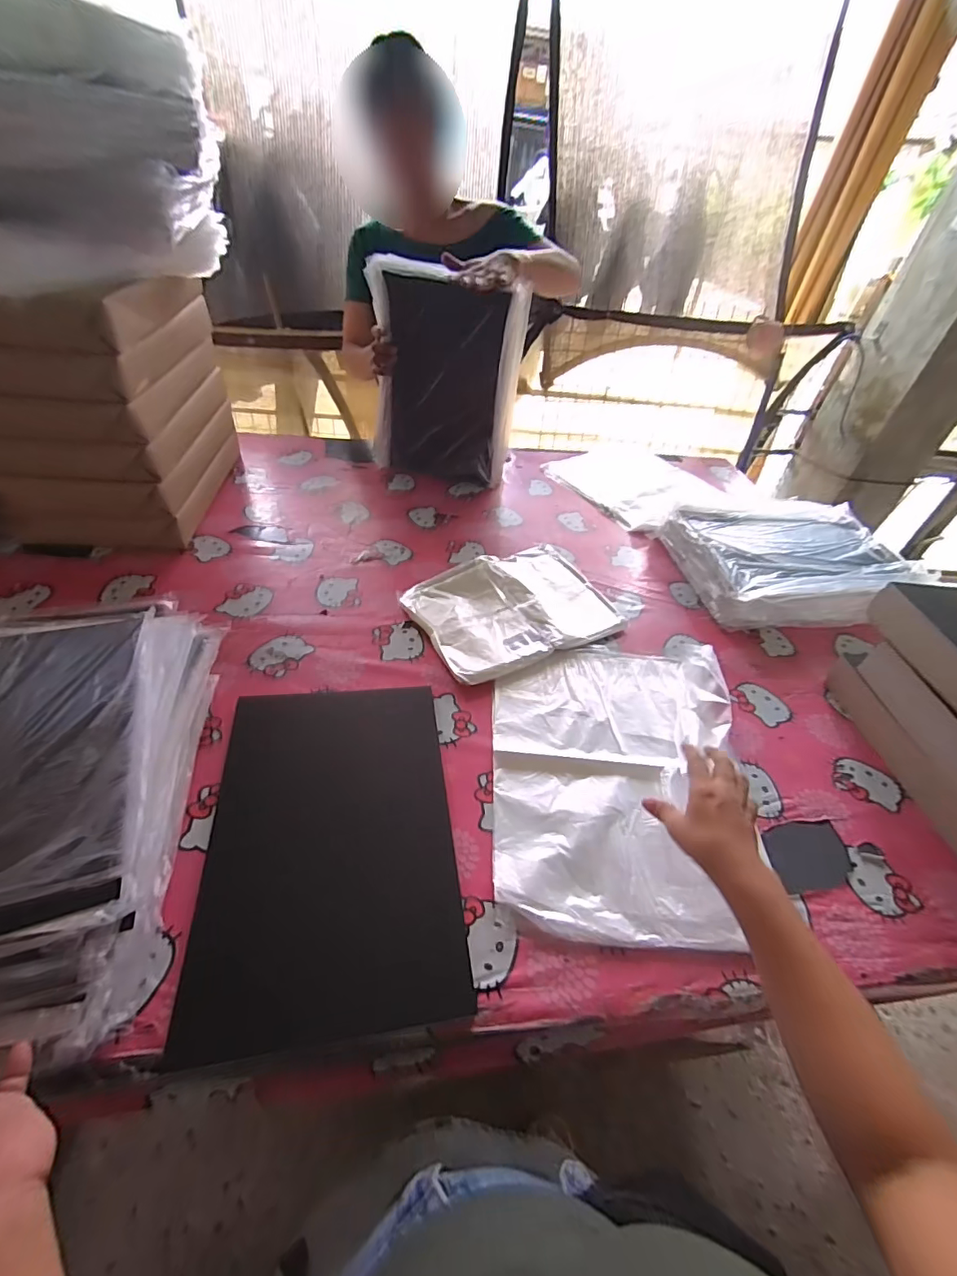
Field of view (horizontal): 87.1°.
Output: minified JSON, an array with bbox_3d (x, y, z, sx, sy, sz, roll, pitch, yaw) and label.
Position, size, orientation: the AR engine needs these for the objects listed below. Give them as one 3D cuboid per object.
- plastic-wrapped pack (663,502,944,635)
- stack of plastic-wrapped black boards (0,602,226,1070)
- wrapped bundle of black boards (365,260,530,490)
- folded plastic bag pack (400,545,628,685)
[{"bbox_3d":[0.591,-0.157,0.983,0.405,0.081,0.320,-5,45,-13],"label":"plastic-wrapped pack"},{"bbox_3d":[-0.471,0.148,0.503,0.320,0.067,0.470,-3,45,-12],"label":"stack of plastic-wrapped black boards"},{"bbox_3d":[-0.073,-0.521,1.040,0.294,0.393,0.068,13,44,5],"label":"wrapped bundle of black boards"},{"bbox_3d":[0.059,-0.056,0.838,0.323,0.034,0.239,-20,50,-26],"label":"folded plastic bag pack"}]

